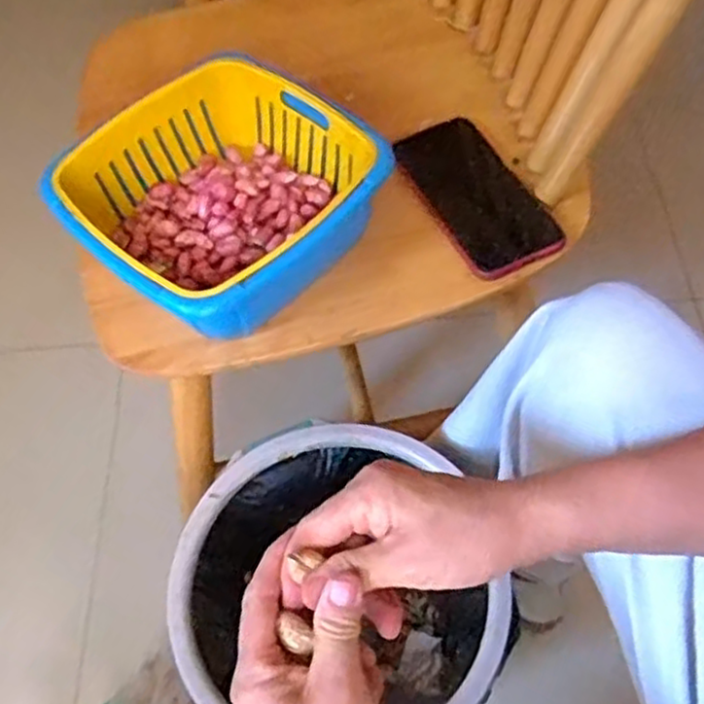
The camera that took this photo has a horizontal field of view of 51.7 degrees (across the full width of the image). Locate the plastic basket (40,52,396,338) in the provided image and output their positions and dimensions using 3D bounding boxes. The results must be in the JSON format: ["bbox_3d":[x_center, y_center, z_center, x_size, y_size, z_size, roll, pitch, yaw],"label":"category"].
[{"bbox_3d":[-0.096,-0.114,0.538,0.196,0.069,0.191,-39,63,-18],"label":"plastic basket"}]

